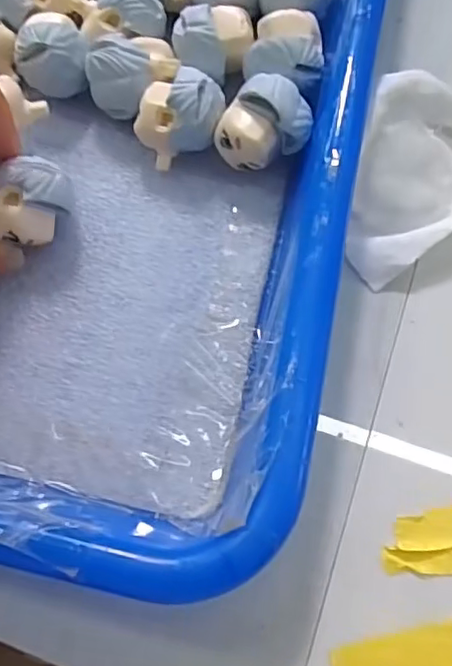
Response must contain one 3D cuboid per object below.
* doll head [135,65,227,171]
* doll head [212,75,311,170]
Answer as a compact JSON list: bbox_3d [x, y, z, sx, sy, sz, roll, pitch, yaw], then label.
[{"bbox_3d":[-0.014,-0.064,0.178,0.024,0.021,0.021,10,71,8],"label":"doll head"},{"bbox_3d":[0.011,-0.059,0.175,0.024,0.023,0.020,-31,71,-7],"label":"doll head"}]

